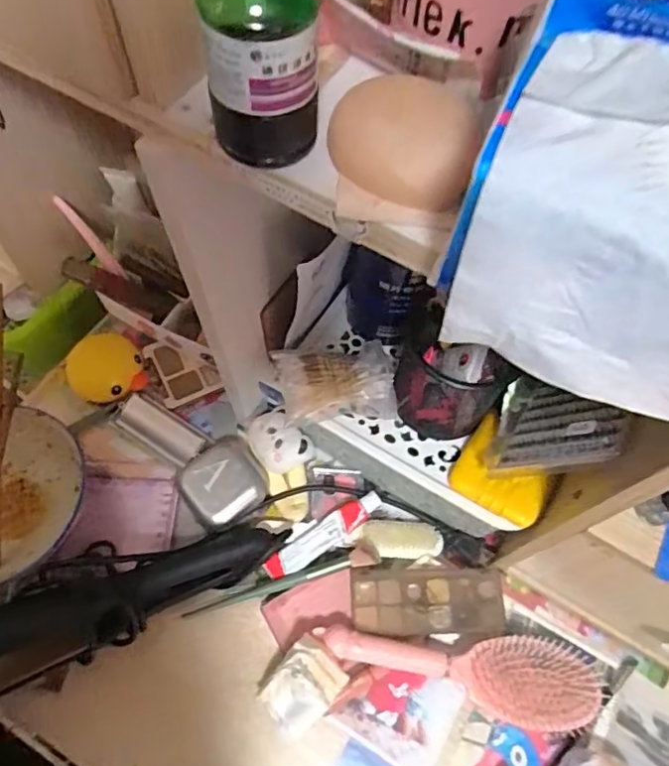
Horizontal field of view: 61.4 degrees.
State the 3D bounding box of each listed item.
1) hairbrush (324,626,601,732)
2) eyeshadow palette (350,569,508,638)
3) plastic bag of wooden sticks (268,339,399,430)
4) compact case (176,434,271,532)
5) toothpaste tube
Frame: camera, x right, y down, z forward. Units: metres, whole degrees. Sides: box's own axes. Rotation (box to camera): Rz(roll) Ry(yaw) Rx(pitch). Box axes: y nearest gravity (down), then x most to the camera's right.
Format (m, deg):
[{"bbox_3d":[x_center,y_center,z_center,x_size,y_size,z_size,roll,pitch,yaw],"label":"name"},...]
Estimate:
[{"bbox_3d":[0.100,0.232,0.450,0.218,0.030,0.064,7,65,0],"label":"hairbrush"},{"bbox_3d":[0.080,0.187,0.478,0.127,0.010,0.053,1,65,-3],"label":"eyeshadow palette"},{"bbox_3d":[0.003,-0.001,0.463,0.095,0.029,0.067,-12,66,-9],"label":"plastic bag of wooden sticks"},{"bbox_3d":[-0.100,0.092,0.513,0.070,0.028,0.068,-35,71,-18],"label":"compact case"},{"bbox_3d":[-0.009,0.134,0.495,0.113,0.019,0.024,-30,70,-16],"label":"toothpaste tube"}]

